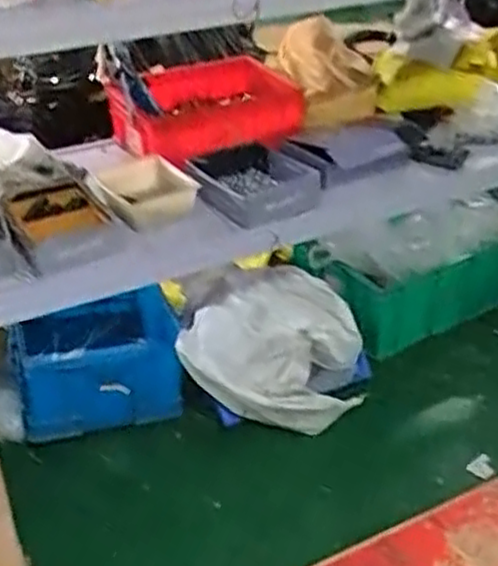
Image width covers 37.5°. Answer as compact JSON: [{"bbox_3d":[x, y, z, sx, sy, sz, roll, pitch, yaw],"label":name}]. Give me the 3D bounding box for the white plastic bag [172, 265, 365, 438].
[{"bbox_3d":[0.054,0.167,1.749,0.414,0.270,0.249,2,32,5],"label":"white plastic bag"}]

